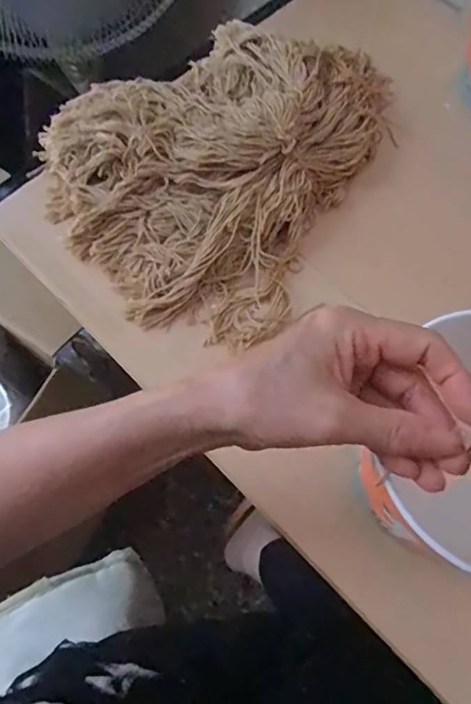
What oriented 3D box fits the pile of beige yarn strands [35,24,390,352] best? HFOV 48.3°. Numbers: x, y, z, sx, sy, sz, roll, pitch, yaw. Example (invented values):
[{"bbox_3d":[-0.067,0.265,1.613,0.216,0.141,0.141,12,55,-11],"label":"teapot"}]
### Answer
[{"bbox_3d":[-0.030,-0.208,0.521,0.299,0.078,0.368,27,67,10],"label":"pile of beige yarn strands"}]

